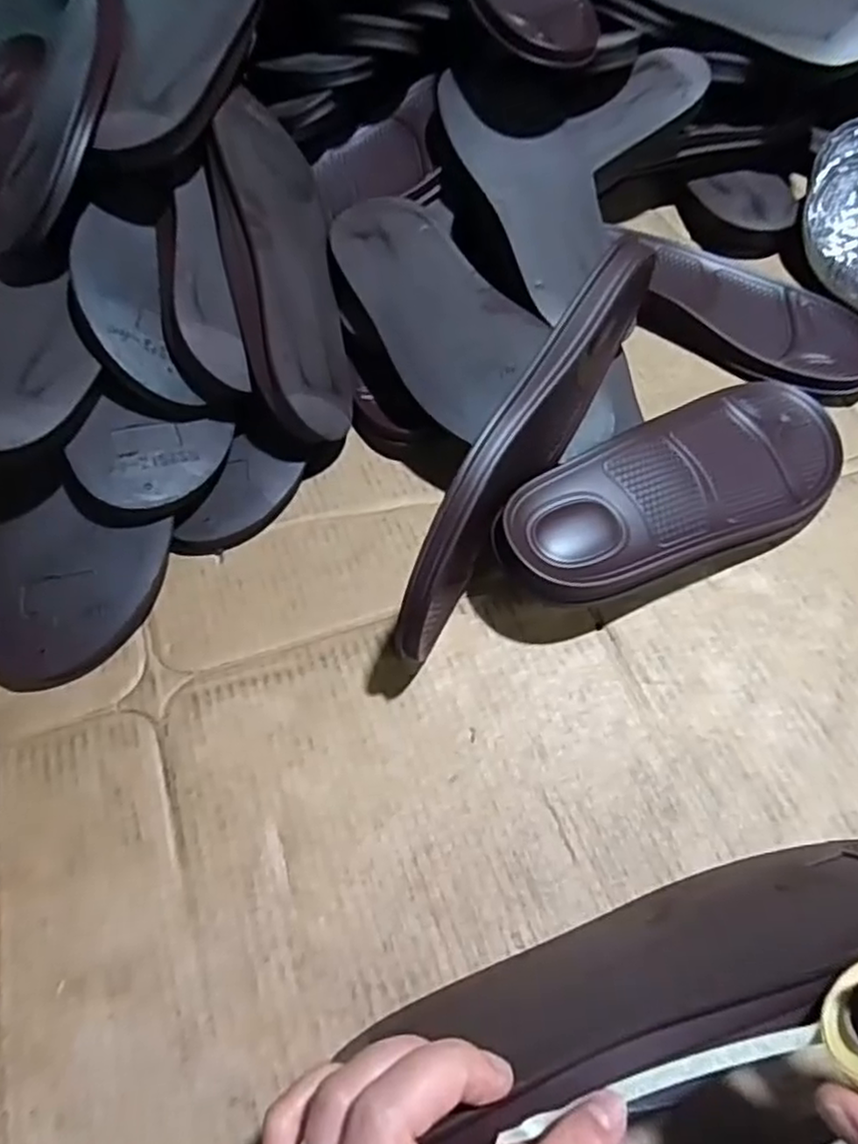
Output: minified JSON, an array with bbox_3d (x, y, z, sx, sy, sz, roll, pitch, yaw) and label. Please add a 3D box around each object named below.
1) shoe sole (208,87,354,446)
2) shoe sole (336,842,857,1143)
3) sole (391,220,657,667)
[{"bbox_3d":[-0.095,-0.198,0.454,0.025,0.087,0.241,-20,80,31],"label":"shoe sole"},{"bbox_3d":[0.092,0.143,0.256,0.213,0.103,0.020,-24,88,-6],"label":"shoe sole"},{"bbox_3d":[0.051,-0.064,0.367,0.022,0.113,0.244,28,61,18],"label":"sole"}]

